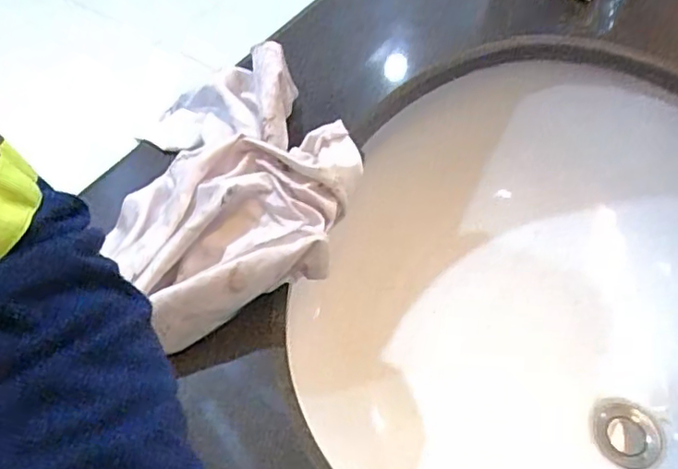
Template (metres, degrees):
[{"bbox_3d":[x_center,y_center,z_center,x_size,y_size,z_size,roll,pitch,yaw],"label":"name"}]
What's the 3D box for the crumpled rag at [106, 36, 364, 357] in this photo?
[{"bbox_3d":[-0.060,-0.039,0.373,0.140,0.054,0.212,-3,55,-6],"label":"crumpled rag"}]

